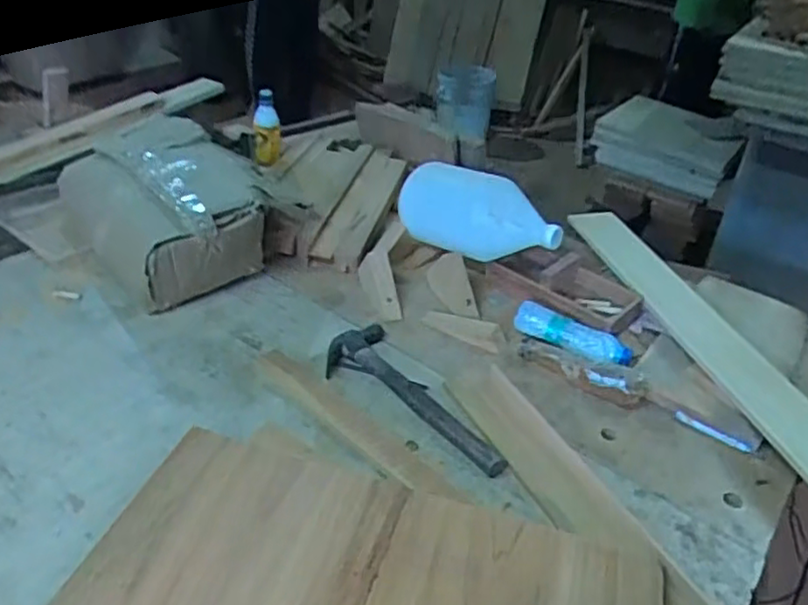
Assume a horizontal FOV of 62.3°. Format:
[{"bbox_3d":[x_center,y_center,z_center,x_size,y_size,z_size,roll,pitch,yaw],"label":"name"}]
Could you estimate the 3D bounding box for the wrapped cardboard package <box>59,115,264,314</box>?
[{"bbox_3d":[-0.441,-0.175,1.226,0.252,0.179,0.420,-19,41,-30],"label":"wrapped cardboard package"}]

